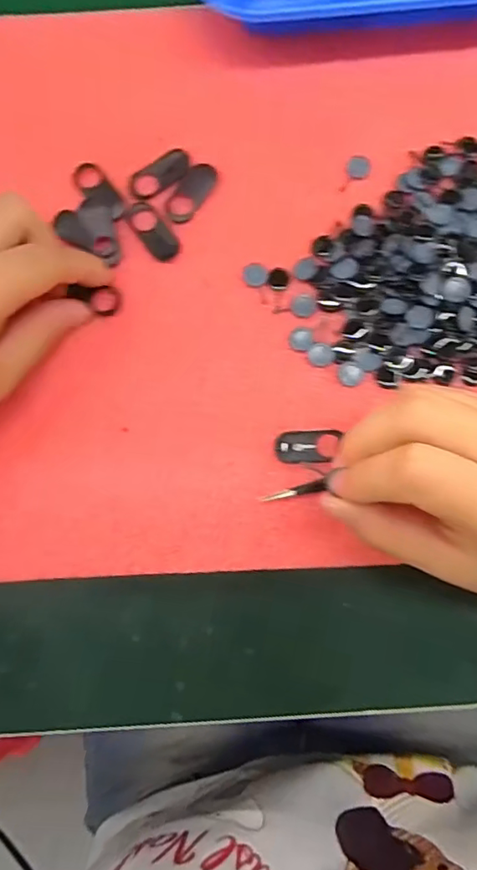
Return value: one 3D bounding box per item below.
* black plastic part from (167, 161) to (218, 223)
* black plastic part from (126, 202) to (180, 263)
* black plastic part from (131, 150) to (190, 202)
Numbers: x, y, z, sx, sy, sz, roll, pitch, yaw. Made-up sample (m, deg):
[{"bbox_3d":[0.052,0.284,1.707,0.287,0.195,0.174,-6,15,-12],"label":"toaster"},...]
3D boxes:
[{"bbox_3d":[-0.021,-0.112,0.249,0.014,0.004,0.030,32,84,5],"label":"black plastic part"},{"bbox_3d":[-0.039,-0.093,0.249,0.013,0.004,0.030,-36,84,-4],"label":"black plastic part"},{"bbox_3d":[-0.037,-0.120,0.251,0.030,0.004,0.014,-42,84,-4],"label":"black plastic part"}]

